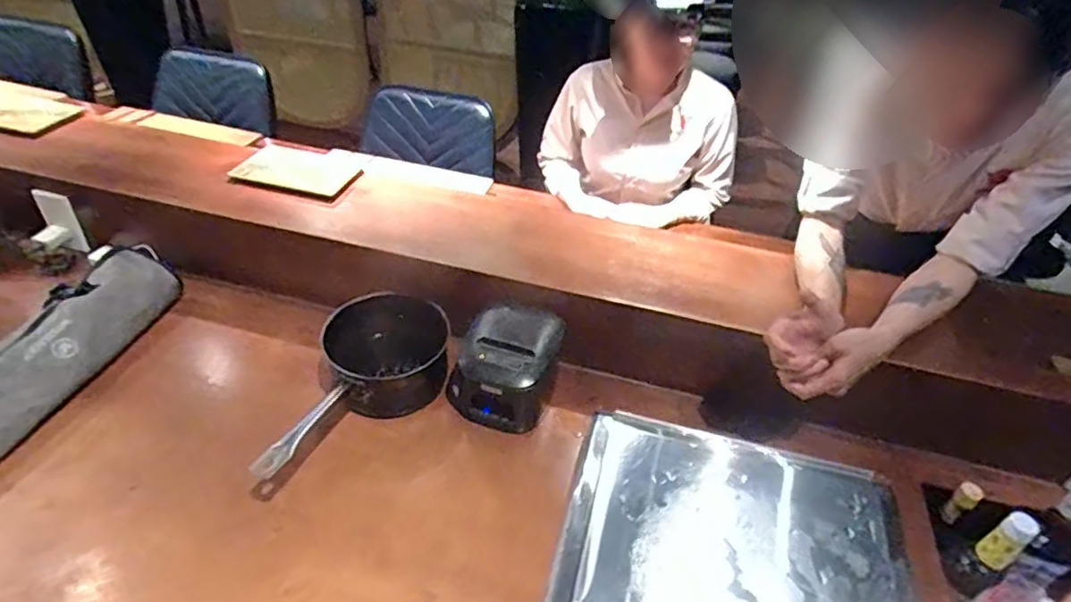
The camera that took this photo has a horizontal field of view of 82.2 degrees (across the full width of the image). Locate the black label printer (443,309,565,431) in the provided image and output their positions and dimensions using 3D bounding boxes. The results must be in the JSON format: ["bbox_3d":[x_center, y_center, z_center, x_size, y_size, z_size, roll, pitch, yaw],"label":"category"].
[{"bbox_3d":[-0.041,0.096,0.938,0.148,0.118,0.165,22,43,18],"label":"black label printer"}]

